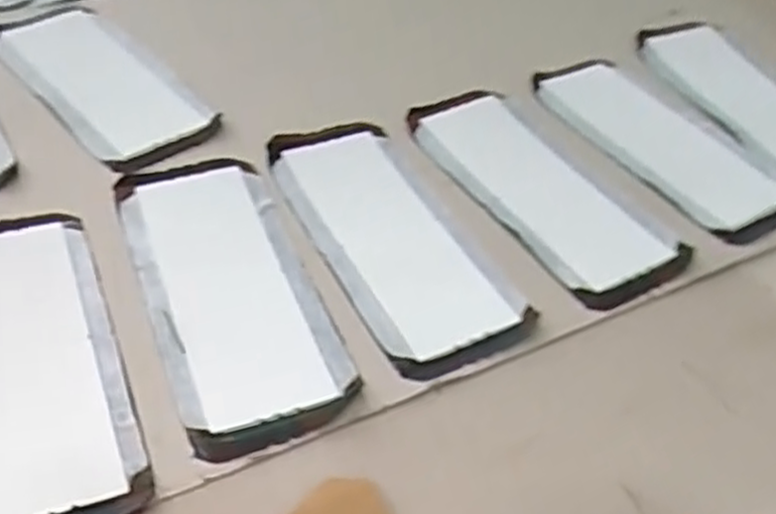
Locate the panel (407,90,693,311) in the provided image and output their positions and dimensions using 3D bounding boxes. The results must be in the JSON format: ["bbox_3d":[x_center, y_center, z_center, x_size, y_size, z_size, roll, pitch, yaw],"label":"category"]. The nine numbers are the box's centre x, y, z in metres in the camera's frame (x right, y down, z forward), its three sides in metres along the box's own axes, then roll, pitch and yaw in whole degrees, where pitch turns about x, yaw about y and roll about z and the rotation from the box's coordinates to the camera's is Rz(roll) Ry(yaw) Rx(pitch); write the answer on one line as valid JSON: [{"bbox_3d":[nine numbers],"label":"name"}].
[{"bbox_3d":[0.078,-0.037,0.412,0.067,0.007,0.160,-22,51,-26],"label":"panel"}]

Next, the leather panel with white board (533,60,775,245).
[{"bbox_3d":[0.153,-0.066,0.451,0.069,0.006,0.162,-24,52,-27],"label":"leather panel with white board"}]

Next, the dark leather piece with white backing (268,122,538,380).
[{"bbox_3d":[0.002,-0.012,0.378,0.067,0.009,0.158,-18,49,-22],"label":"dark leather piece with white backing"}]

